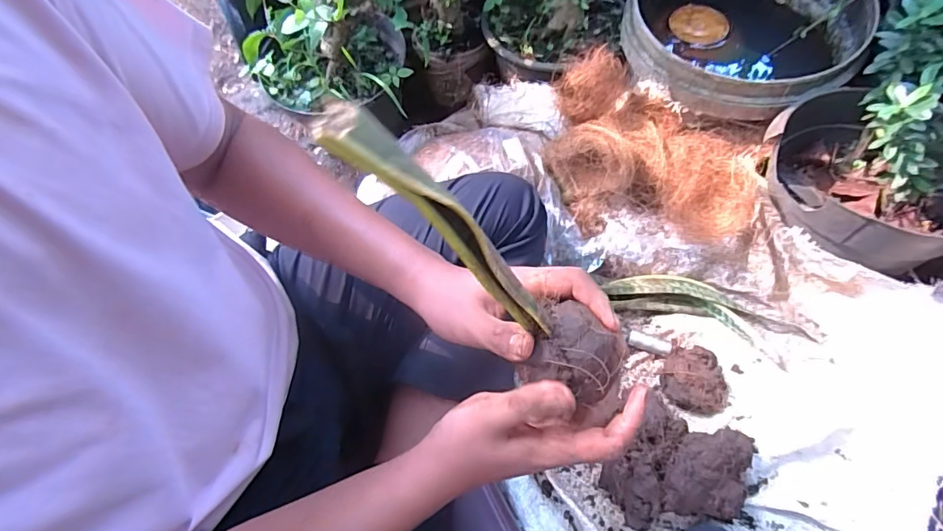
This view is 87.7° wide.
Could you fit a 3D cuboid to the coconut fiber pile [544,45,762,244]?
[{"bbox_3d":[0.241,-0.153,0.673,0.267,0.119,0.216,12,64,8],"label":"coconut fiber pile"}]

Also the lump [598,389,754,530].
[{"bbox_3d":[0.221,0.224,0.533,0.143,0.062,0.137,26,67,15],"label":"lump"}]

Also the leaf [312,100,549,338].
[{"bbox_3d":[-0.004,-0.014,0.240,0.016,0.173,0.022,0,57,40],"label":"leaf"}]

